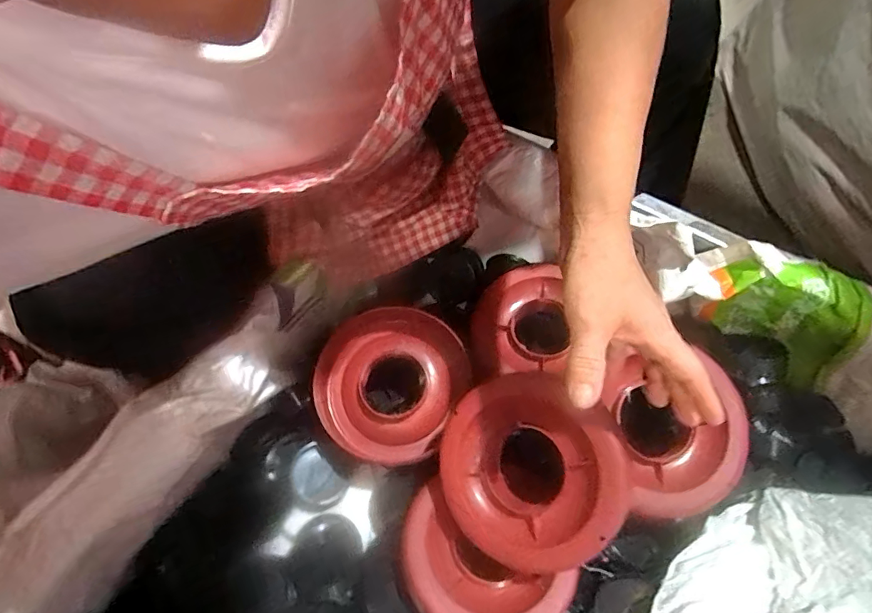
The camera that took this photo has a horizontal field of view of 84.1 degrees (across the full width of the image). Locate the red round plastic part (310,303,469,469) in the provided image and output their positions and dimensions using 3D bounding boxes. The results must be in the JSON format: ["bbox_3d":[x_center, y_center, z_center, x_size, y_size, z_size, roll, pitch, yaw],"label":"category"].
[{"bbox_3d":[-0.050,0.079,0.530,0.154,0.029,0.164,0,66,0],"label":"red round plastic part"}]

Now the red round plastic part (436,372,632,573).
[{"bbox_3d":[0.083,0.139,0.425,0.152,0.045,0.155,-35,66,18],"label":"red round plastic part"}]

